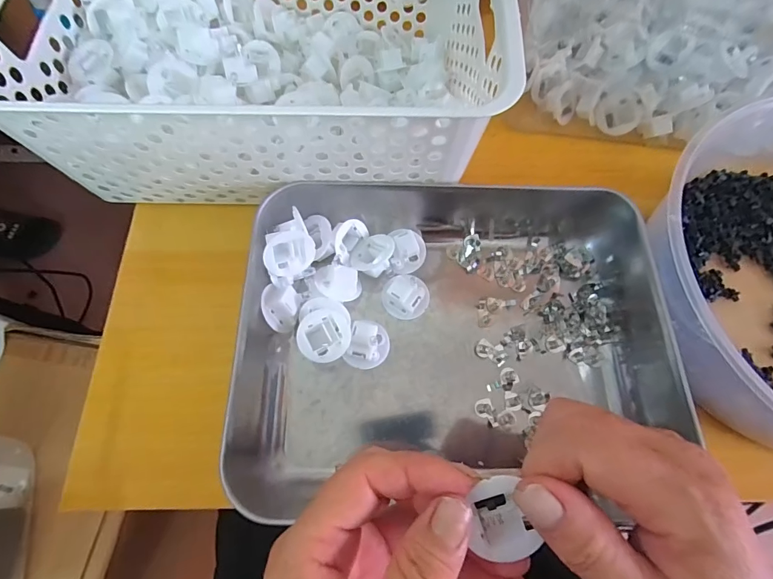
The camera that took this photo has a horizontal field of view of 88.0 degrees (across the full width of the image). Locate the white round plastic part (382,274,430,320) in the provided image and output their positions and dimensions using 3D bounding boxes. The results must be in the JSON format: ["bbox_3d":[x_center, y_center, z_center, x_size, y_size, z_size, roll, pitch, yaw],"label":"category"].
[{"bbox_3d":[0.013,0.005,0.275,0.031,0.018,0.025,17,70,4],"label":"white round plastic part"}]

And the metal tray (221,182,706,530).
[{"bbox_3d":[0.043,0.018,0.259,0.249,0.049,0.214,3,69,-1],"label":"metal tray"}]

